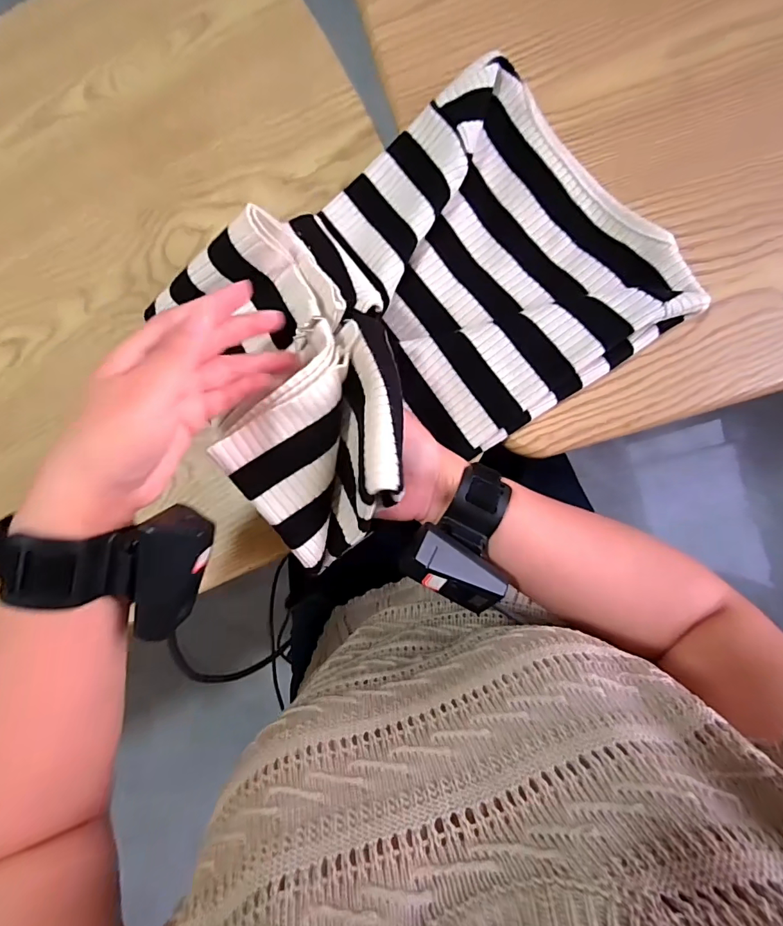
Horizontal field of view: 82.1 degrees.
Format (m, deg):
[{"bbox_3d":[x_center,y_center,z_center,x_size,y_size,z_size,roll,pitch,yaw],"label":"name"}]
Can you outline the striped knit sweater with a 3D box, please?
[{"bbox_3d":[0.018,-0.120,0.305,0.331,0.103,0.229,-36,82,3],"label":"striped knit sweater"}]

